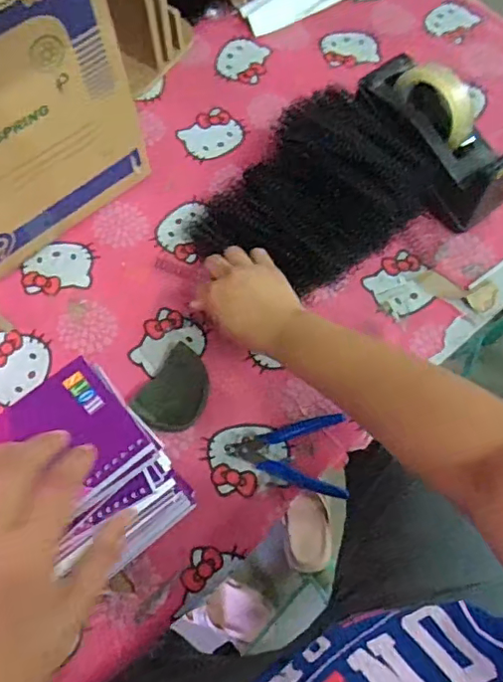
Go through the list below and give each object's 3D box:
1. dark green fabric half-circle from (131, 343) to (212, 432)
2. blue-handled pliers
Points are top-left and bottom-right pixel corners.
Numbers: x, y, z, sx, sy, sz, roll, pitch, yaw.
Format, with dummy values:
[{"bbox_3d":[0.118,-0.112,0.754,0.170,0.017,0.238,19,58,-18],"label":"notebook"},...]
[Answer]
[{"bbox_3d":[-0.077,0.053,0.590,0.064,0.017,0.085,33,71,12],"label":"dark green fabric half-circle"},{"bbox_3d":[0.035,0.114,0.567,0.117,0.014,0.080,3,68,1],"label":"blue-handled pliers"}]

